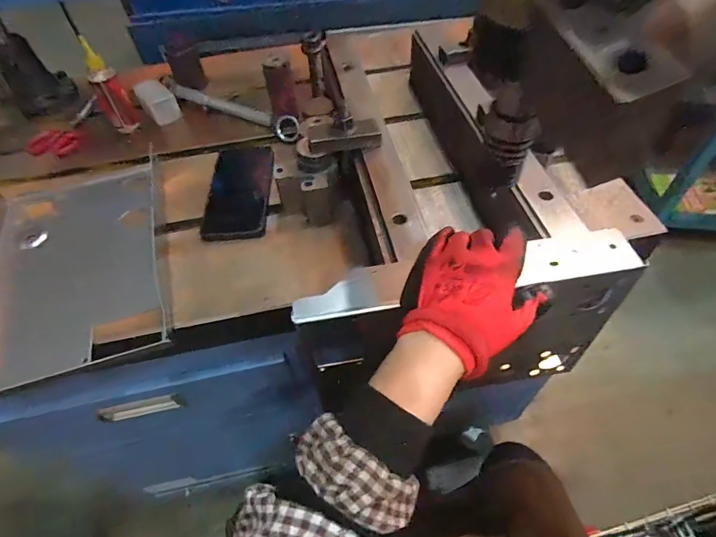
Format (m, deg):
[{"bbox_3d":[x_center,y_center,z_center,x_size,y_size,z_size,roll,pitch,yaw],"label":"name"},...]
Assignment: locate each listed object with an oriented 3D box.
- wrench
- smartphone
[{"bbox_3d":[-0.217,-0.264,0.676,0.316,0.033,0.037,26,60,22],"label":"wrench"},{"bbox_3d":[-0.158,-0.110,0.565,0.085,0.015,0.169,-8,56,3],"label":"smartphone"}]

